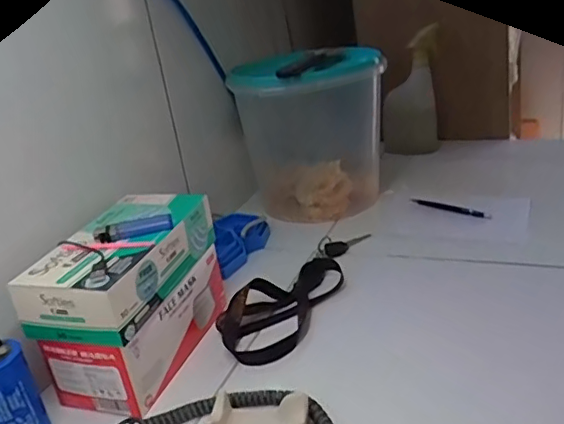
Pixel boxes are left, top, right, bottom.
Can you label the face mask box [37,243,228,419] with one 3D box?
[{"bbox_3d":[-0.151,0.117,0.616,0.101,0.074,0.197,1,25,22],"label":"face mask box"}]

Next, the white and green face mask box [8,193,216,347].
[{"bbox_3d":[-0.166,0.048,0.591,0.111,0.064,0.205,-1,24,18],"label":"white and green face mask box"}]

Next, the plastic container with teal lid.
[{"bbox_3d":[0.053,-0.141,0.943,0.204,0.235,0.166,-23,26,-30],"label":"plastic container with teal lid"}]

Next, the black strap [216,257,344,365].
[{"bbox_3d":[0.006,0.102,0.668,0.098,0.029,0.202,10,29,38],"label":"black strap"}]

